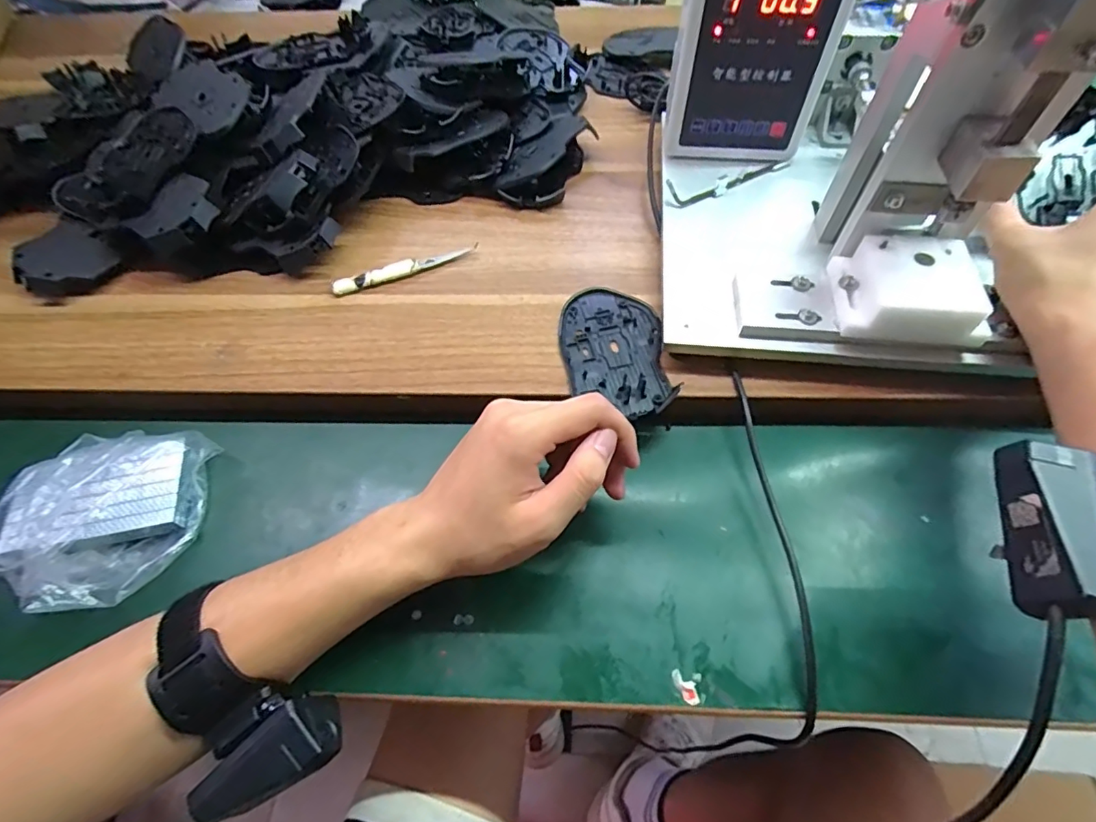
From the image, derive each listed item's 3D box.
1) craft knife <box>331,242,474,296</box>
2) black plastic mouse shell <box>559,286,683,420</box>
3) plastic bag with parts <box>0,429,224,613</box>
[{"bbox_3d":[-0.114,-0.116,0.414,0.114,0.006,0.013,-21,61,-10],"label":"craft knife"},{"bbox_3d":[0.047,-0.045,0.374,0.072,0.018,0.114,-7,65,-1],"label":"black plastic mouse shell"},{"bbox_3d":[-0.289,0.067,0.328,0.113,0.045,0.114,0,60,2],"label":"plastic bag with parts"}]

